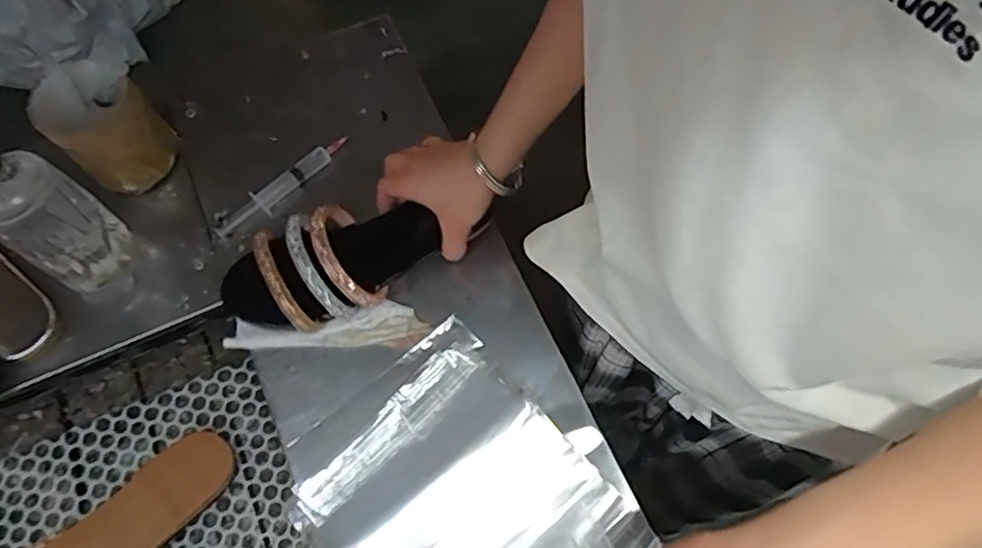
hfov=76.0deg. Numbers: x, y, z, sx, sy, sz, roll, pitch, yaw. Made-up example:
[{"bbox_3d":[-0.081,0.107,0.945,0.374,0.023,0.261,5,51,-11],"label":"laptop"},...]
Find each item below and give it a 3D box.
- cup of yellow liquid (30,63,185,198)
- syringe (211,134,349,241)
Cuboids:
[{"bbox_3d":[-0.343,-0.131,0.566,0.081,0.093,0.082,-41,73,-14],"label":"cup of yellow liquid"},{"bbox_3d":[-0.193,-0.083,0.588,0.145,0.014,0.021,-37,72,-13],"label":"syringe"}]

